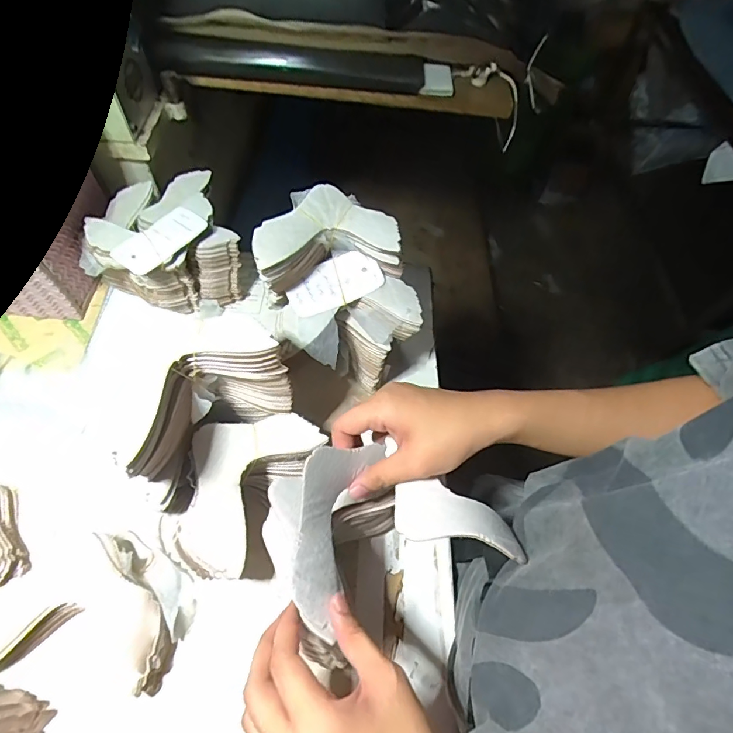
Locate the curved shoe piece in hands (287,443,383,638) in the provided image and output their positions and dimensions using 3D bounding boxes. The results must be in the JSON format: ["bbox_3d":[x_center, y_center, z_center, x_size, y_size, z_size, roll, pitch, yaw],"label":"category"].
[{"bbox_3d":[-0.027,0.120,0.334,0.016,0.070,0.138,-3,66,39],"label":"curved shoe piece in hands"}]

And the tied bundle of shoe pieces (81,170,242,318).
[{"bbox_3d":[-0.255,-0.145,0.568,0.169,0.112,0.156,-24,59,-16],"label":"tied bundle of shoe pieces"}]

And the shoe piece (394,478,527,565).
[{"bbox_3d":[0.071,0.117,0.348,0.098,0.025,0.048,6,55,3],"label":"shoe piece"}]

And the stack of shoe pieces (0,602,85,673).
[{"bbox_3d":[-0.291,0.234,0.391,0.077,0.034,0.012,-35,63,-22],"label":"stack of shoe pieces"}]

